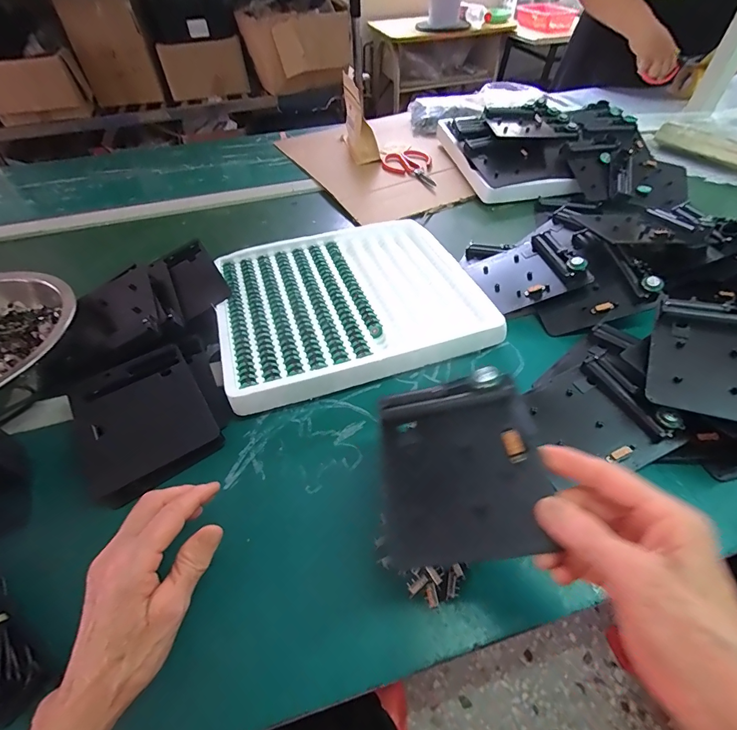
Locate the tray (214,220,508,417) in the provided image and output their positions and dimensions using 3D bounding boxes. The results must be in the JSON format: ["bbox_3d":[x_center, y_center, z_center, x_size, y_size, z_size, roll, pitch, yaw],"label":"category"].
[{"bbox_3d":[-0.028,-0.093,0.505,0.322,0.039,0.299,-14,50,-10],"label":"tray"}]

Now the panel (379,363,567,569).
[{"bbox_3d":[0.061,0.068,0.267,0.111,0.013,0.122,-14,54,10],"label":"panel"}]

